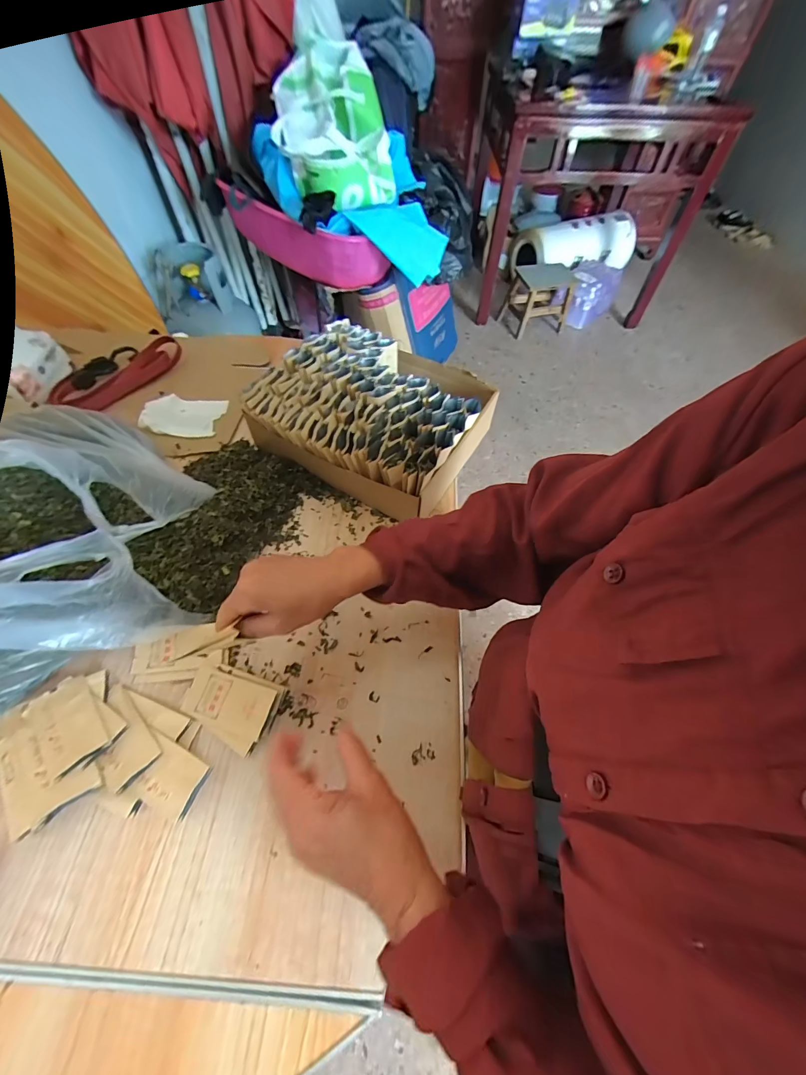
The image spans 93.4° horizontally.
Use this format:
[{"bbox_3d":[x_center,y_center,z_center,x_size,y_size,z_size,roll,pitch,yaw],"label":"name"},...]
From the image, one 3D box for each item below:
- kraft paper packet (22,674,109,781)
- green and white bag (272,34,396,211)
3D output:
[{"bbox_3d":[-0.358,0.197,0.404,0.109,0.006,0.057,28,47,28],"label":"kraft paper packet"},{"bbox_3d":[-0.179,-1.057,0.977,0.286,0.235,0.347,-12,59,-8],"label":"green and white bag"}]

